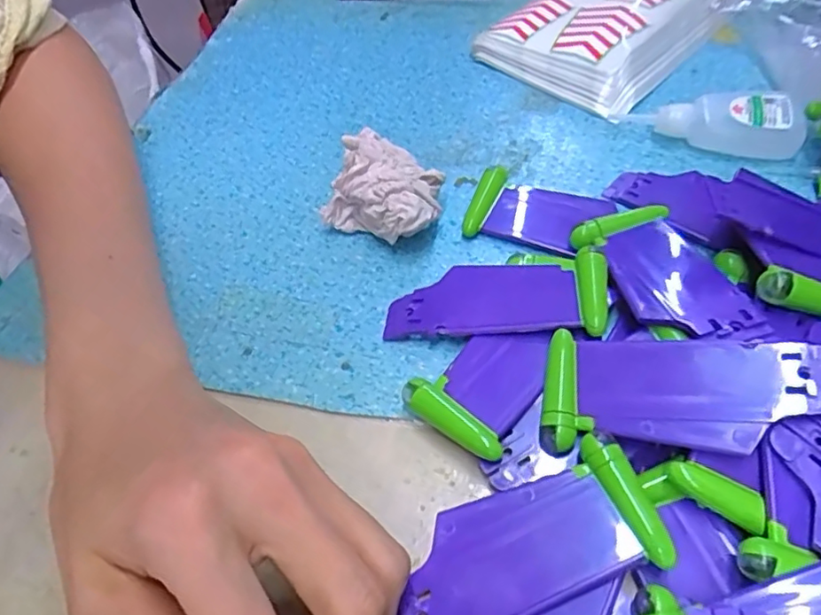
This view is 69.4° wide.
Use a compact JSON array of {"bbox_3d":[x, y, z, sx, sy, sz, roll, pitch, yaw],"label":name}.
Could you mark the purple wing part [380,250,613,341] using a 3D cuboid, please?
[{"bbox_3d":[0.034,-0.004,0.247,0.089,0.009,0.042,-7,52,16],"label":"purple wing part"}]

